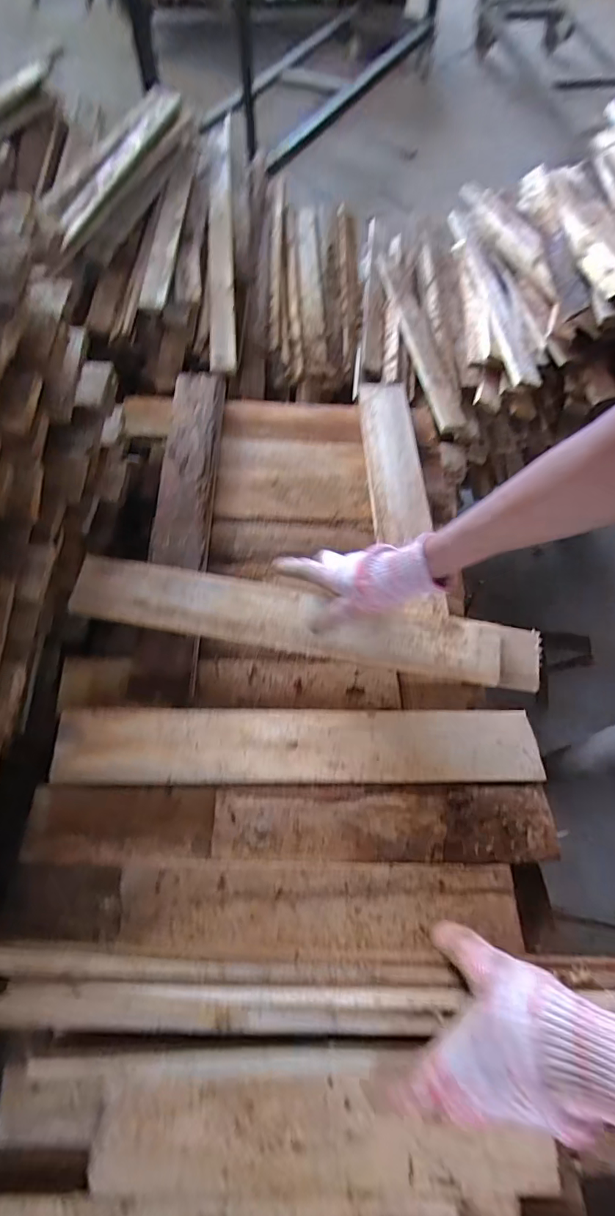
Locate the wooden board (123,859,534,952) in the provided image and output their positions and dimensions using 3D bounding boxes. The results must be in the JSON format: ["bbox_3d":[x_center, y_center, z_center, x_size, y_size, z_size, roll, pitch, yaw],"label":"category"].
[{"bbox_3d":[0.012,0.265,0.439,0.353,0.010,0.067,2,64,-2],"label":"wooden board"}]

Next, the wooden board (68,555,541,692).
[{"bbox_3d":[-0.001,0.014,0.570,0.540,0.024,0.080,10,64,2],"label":"wooden board"}]

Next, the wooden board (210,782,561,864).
[{"bbox_3d":[0.075,0.207,0.473,0.324,0.007,0.069,1,64,-2],"label":"wooden board"}]

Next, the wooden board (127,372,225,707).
[{"bbox_3d":[-0.168,-0.126,0.663,0.078,0.035,0.507,1,64,-2],"label":"wooden board"}]

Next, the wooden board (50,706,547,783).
[{"bbox_3d":[-0.010,0.142,0.508,0.488,0.013,0.074,1,64,-2],"label":"wooden board"}]

